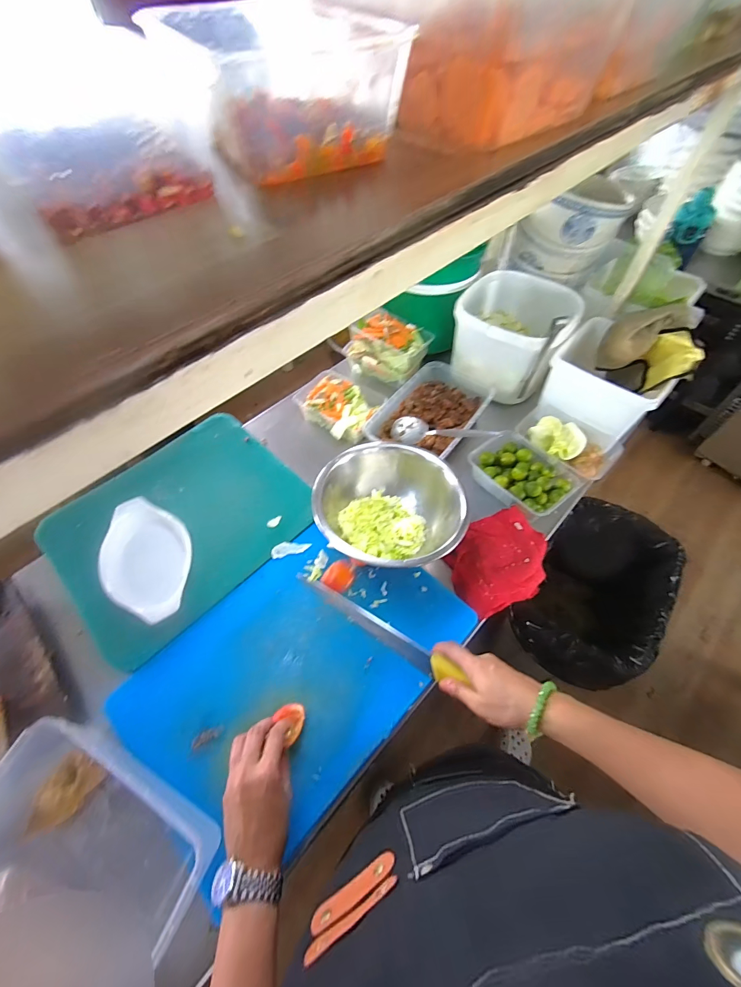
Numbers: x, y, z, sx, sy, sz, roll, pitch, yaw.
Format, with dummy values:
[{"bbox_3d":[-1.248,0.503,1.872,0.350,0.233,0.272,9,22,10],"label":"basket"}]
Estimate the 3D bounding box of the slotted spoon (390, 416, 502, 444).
[{"bbox_3d":[0.135,-0.119,0.712,0.205,0.029,0.051,5,55,20],"label":"slotted spoon"}]

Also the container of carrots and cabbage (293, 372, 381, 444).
[{"bbox_3d":[-0.065,-0.179,0.789,0.186,0.062,0.116,39,64,24],"label":"container of carrots and cabbage"}]

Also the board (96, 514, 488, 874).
[{"bbox_3d":[-0.086,0.224,0.531,0.297,0.019,0.429,38,64,23],"label":"board"}]

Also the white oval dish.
[{"bbox_3d":[-0.350,0.104,0.594,0.128,0.035,0.222,-26,59,-16],"label":"white oval dish"}]

